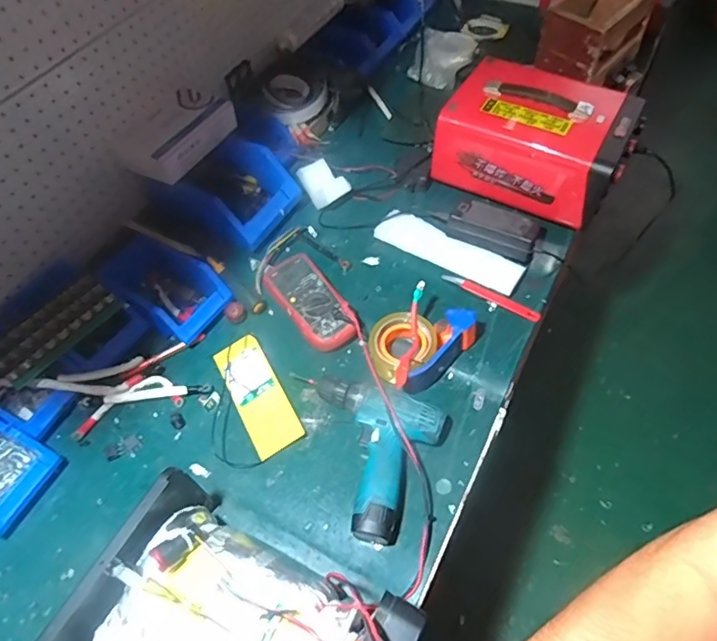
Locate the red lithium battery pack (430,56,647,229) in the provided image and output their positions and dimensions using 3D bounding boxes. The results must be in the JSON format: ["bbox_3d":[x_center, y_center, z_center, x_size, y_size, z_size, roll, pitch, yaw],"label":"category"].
[{"bbox_3d":[0.324,-0.336,0.978,0.308,0.151,0.231,24,60,17],"label":"red lithium battery pack"}]

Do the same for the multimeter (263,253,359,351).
[{"bbox_3d":[-0.073,-0.024,0.869,0.086,0.050,0.189,-31,61,-18],"label":"multimeter"}]

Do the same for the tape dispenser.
[{"bbox_3d":[0.089,0.029,0.804,0.166,0.067,0.113,-36,62,-21],"label":"tape dispenser"}]

